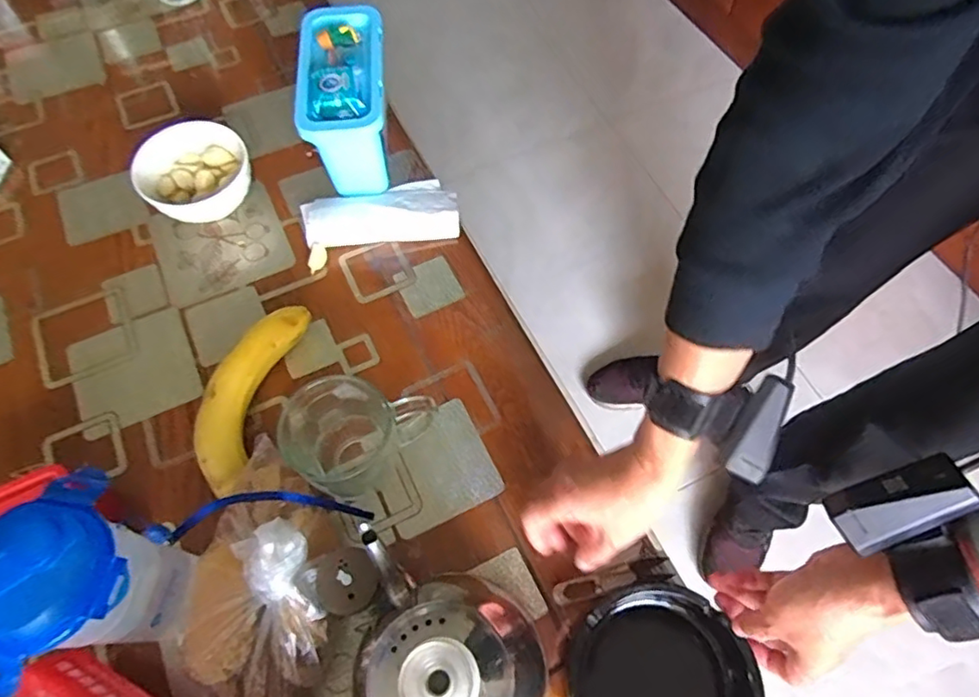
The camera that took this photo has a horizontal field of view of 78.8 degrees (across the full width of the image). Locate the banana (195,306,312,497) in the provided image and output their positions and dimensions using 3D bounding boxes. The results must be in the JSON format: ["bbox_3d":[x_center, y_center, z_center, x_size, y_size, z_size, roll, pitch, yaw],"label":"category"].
[{"bbox_3d":[-0.227,0.041,0.559,0.068,0.043,0.187,10,64,5],"label":"banana"}]

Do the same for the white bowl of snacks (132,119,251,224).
[{"bbox_3d":[-0.313,-0.184,0.650,0.100,0.069,0.115,39,70,18],"label":"white bowl of snacks"}]

